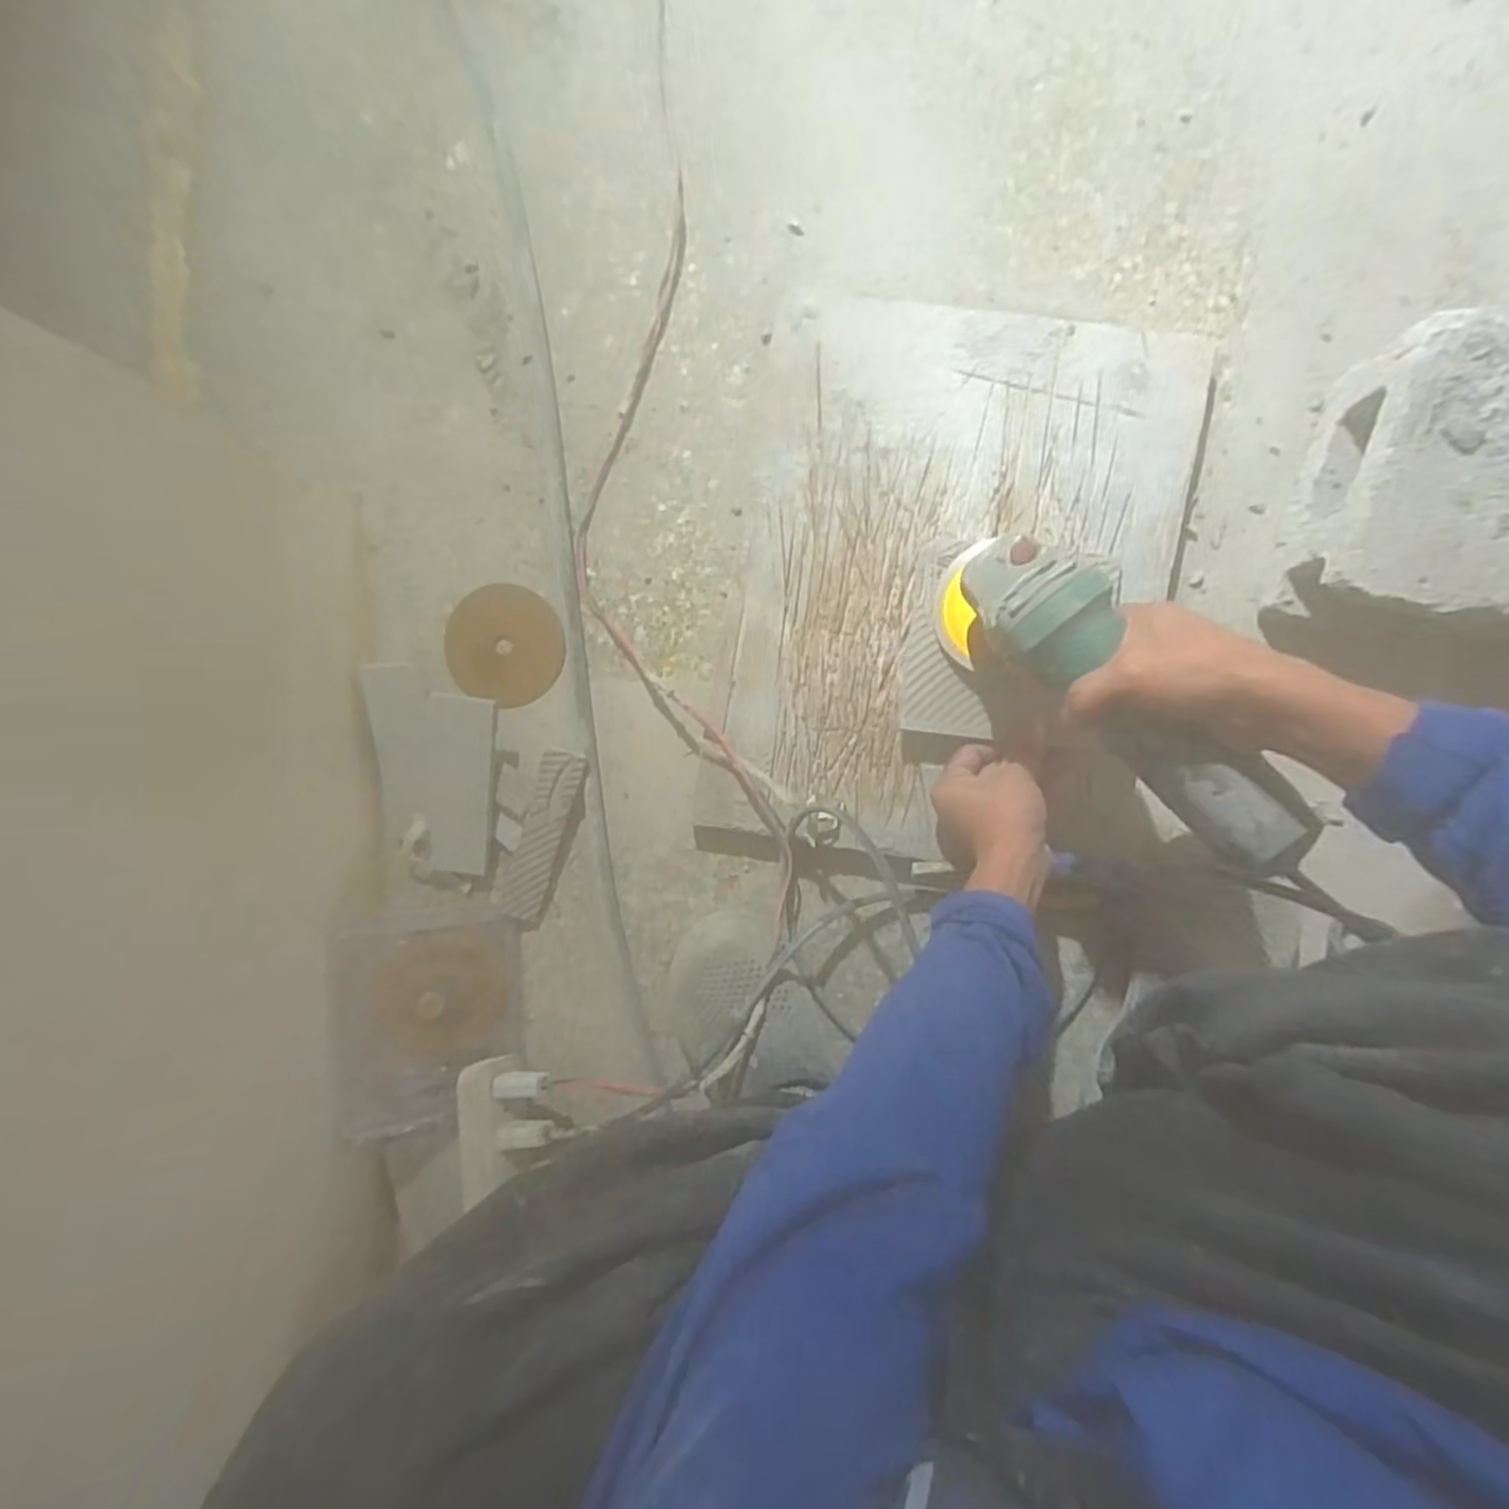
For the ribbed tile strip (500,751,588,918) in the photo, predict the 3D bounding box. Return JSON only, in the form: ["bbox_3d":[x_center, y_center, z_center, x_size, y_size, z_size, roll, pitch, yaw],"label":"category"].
[{"bbox_3d":[-0.176,0.069,0.605,0.033,0.006,0.149,17,101,-11],"label":"ribbed tile strip"}]

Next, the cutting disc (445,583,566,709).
[{"bbox_3d":[-0.211,-0.092,0.613,0.104,0.006,0.096,0,90,6],"label":"cutting disc"}]

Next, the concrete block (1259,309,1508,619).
[{"bbox_3d":[0.504,-0.178,0.510,0.196,0.101,0.173,17,93,5],"label":"concrete block"}]

